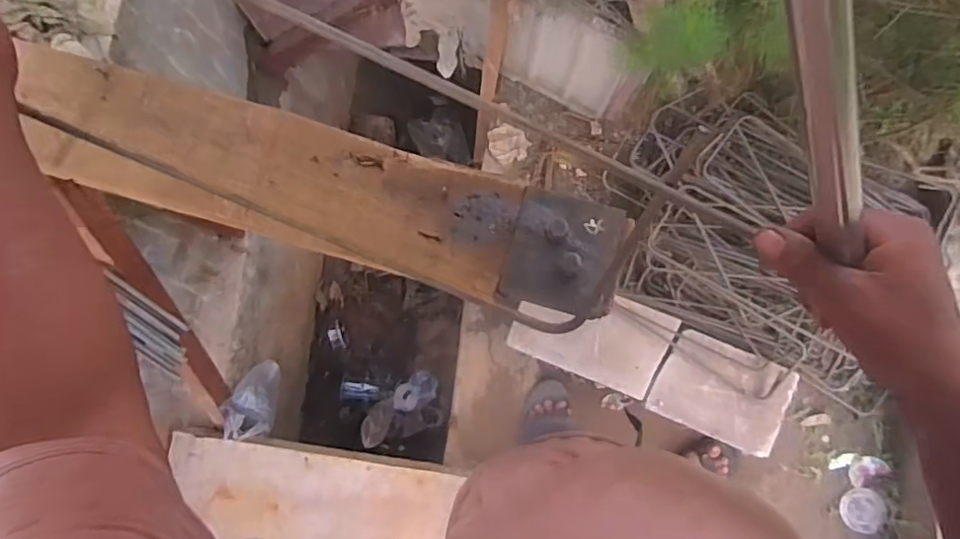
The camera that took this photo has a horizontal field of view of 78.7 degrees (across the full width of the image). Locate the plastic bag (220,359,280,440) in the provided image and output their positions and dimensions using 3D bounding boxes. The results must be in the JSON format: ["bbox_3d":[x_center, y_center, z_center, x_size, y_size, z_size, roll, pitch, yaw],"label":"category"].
[{"bbox_3d":[-0.540,0.319,1.418,0.111,0.066,0.210,-2,40,4],"label":"plastic bag"}]

